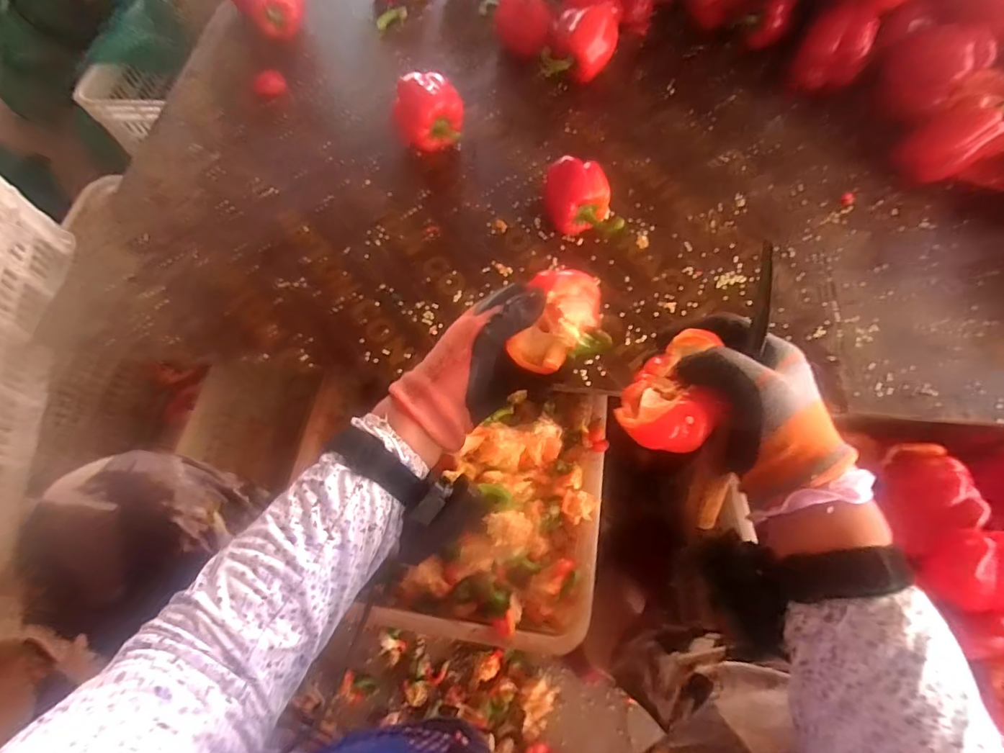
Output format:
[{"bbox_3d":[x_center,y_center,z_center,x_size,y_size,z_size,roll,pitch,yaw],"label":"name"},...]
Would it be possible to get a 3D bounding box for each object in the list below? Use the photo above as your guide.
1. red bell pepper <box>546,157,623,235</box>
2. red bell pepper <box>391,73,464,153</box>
[{"bbox_3d":[0.094,-0.206,0.572,0.081,0.066,0.083,-5,65,1],"label":"red bell pepper"},{"bbox_3d":[-0.098,-0.347,0.643,0.080,0.077,0.076,-33,68,-11],"label":"red bell pepper"}]

